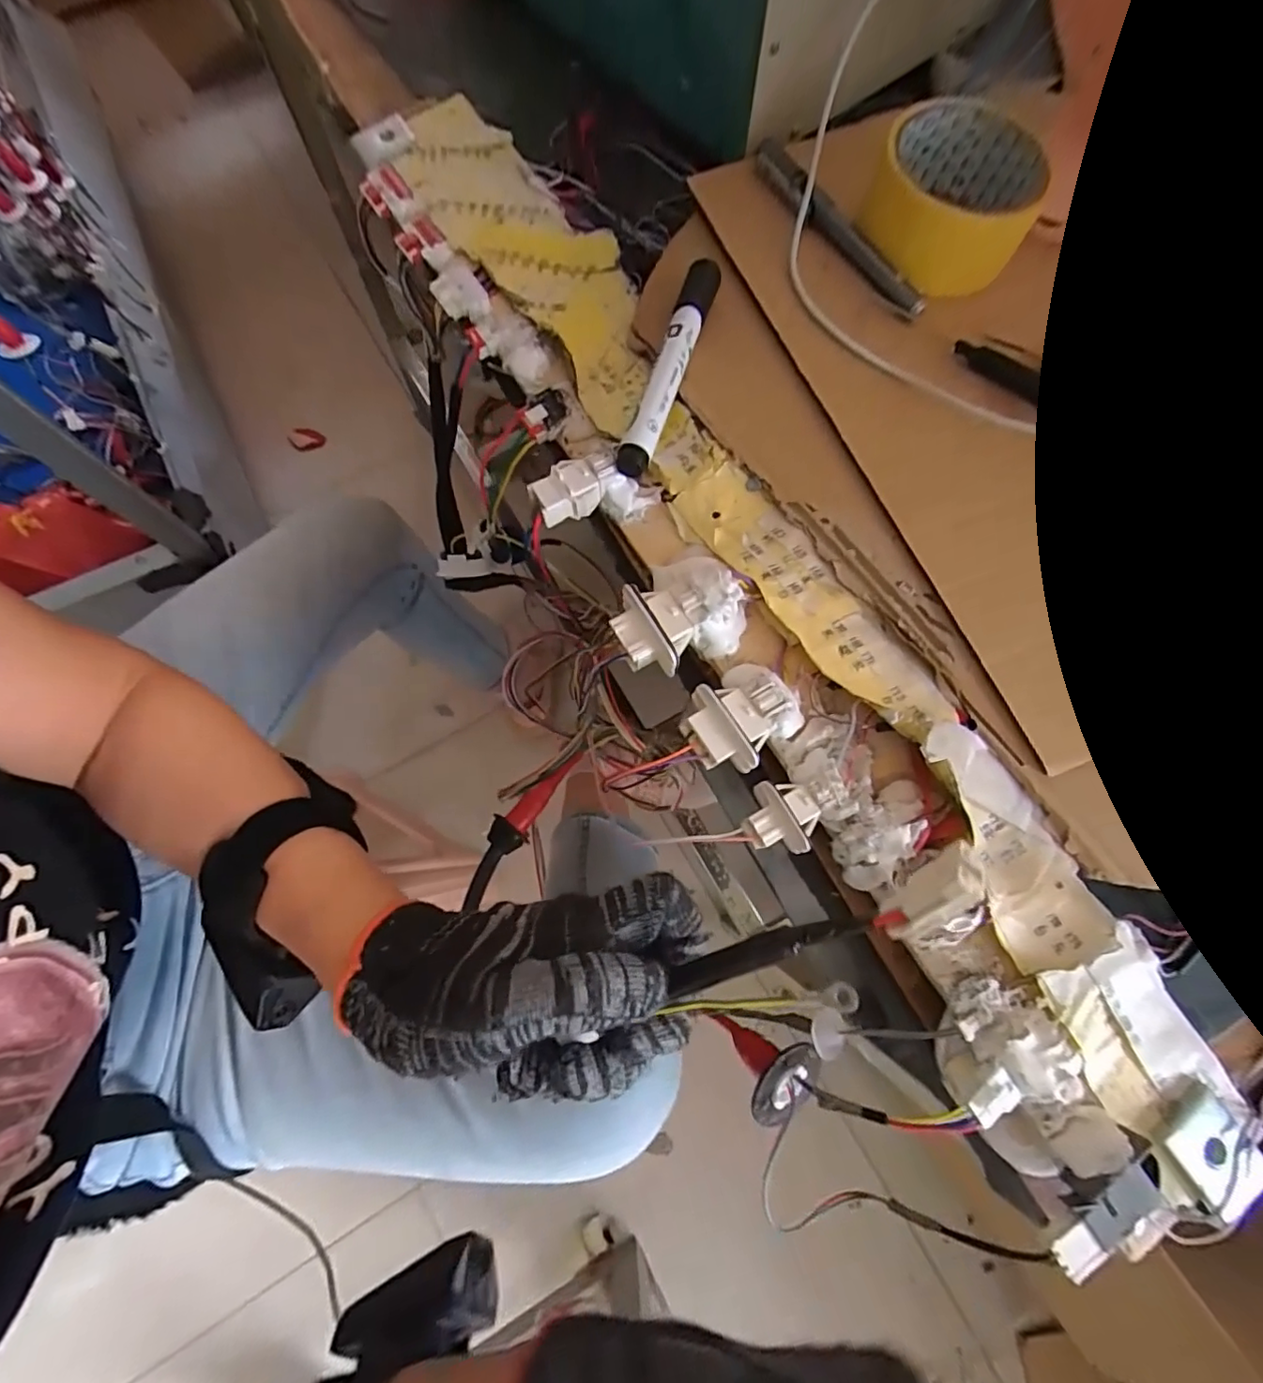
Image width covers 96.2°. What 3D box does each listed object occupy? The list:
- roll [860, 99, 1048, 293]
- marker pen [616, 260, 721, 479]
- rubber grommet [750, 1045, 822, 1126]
[{"bbox_3d":[0.176,-0.272,0.315,0.084,0.045,0.086,0,74,-1],"label":"roll"},{"bbox_3d":[0.021,-0.168,0.283,0.016,0.014,0.135,17,75,4],"label":"marker pen"},{"bbox_3d":[0.069,0.172,0.248,0.031,0.007,0.036,10,96,-21],"label":"rubber grommet"}]

